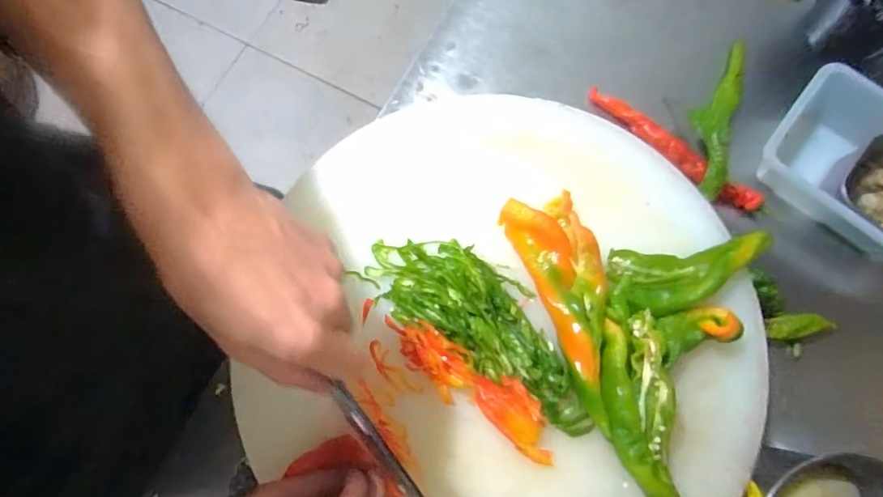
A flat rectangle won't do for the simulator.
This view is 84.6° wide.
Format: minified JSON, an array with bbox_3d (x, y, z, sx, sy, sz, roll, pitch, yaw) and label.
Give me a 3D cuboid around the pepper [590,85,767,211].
[{"bbox_3d":[0.254,-0.107,0.538,0.216,0.027,0.026,34,78,8],"label":"pepper"}]

